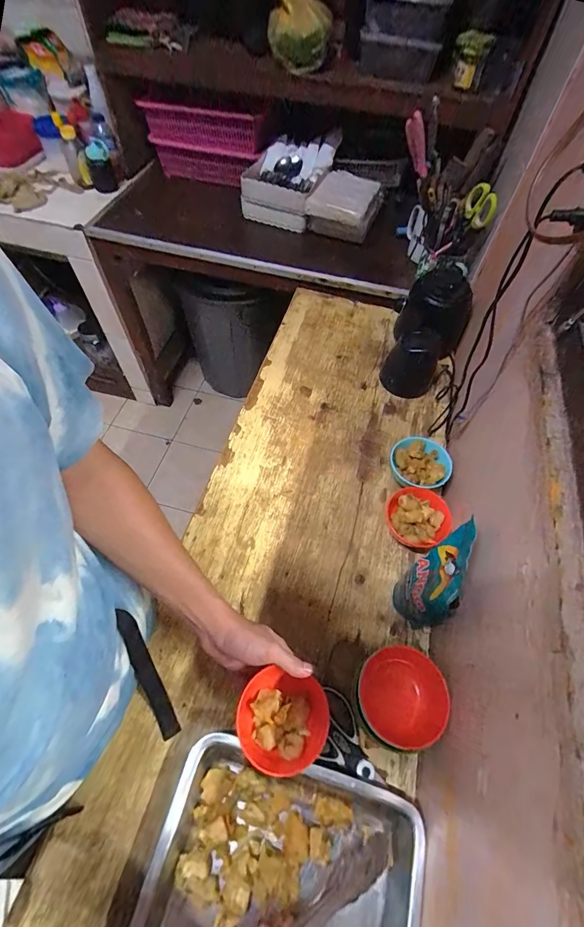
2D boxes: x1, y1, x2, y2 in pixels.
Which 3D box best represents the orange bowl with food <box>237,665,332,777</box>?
[{"bbox_3d":[-0.012,0.317,0.464,0.109,0.043,0.102,1,58,-1],"label":"orange bowl with food"}]

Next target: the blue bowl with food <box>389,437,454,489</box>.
[{"bbox_3d":[0.245,0.007,0.738,0.102,0.057,0.107,1,58,-1],"label":"blue bowl with food"}]

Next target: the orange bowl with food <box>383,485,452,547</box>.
[{"bbox_3d":[0.225,0.102,0.684,0.107,0.046,0.103,1,58,-1],"label":"orange bowl with food"}]

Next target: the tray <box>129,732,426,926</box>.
[{"bbox_3d":[-0.014,0.490,0.434,0.303,0.048,0.238,15,59,7],"label":"tray"}]

